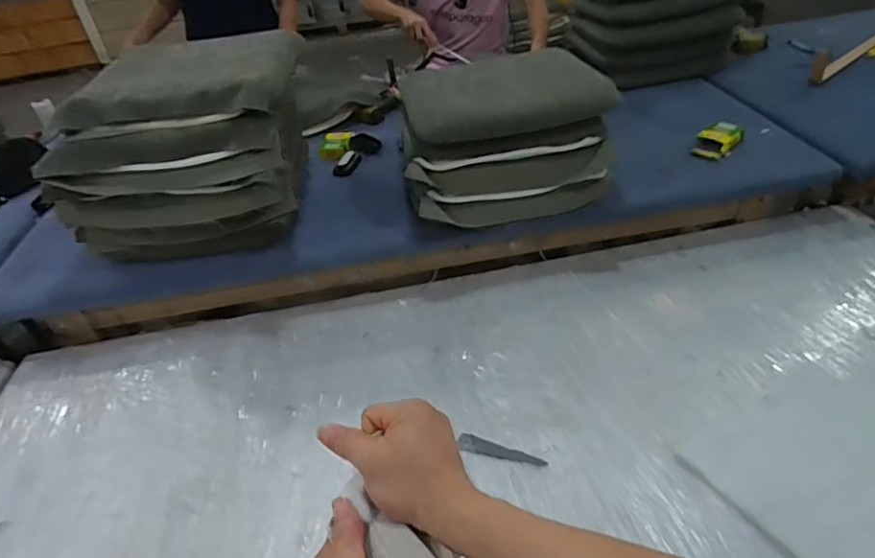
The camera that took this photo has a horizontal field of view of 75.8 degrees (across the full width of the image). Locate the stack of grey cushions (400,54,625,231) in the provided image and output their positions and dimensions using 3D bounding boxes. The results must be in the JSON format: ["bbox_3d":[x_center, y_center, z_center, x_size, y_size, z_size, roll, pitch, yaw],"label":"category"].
[{"bbox_3d":[0.141,-0.338,1.342,0.449,0.284,0.336,-10,38,-3],"label":"stack of grey cushions"}]

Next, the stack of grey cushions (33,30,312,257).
[{"bbox_3d":[-0.551,-0.285,1.301,0.502,0.391,0.440,-8,38,0],"label":"stack of grey cushions"}]

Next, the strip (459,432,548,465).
[{"bbox_3d":[0.109,0.300,0.969,0.152,0.008,0.033,11,42,23],"label":"strip"}]

